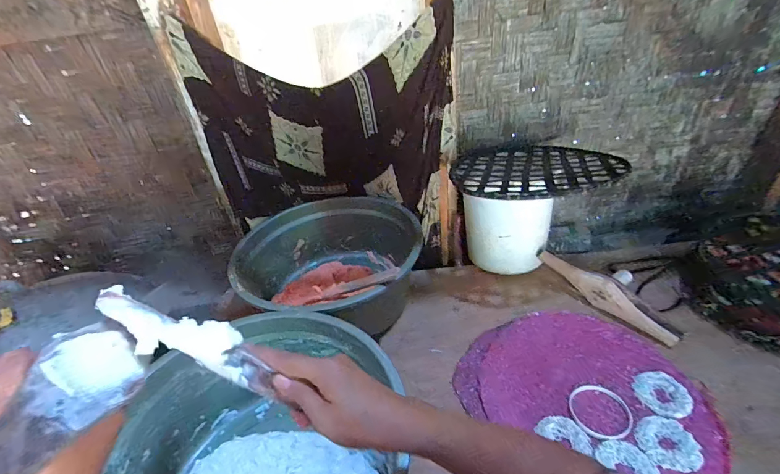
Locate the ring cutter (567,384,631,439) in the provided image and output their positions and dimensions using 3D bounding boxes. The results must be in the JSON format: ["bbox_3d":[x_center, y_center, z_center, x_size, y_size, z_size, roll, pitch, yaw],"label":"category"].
[{"bbox_3d":[0.348,0.286,0.590,0.093,0.009,0.088,-5,32,3],"label":"ring cutter"}]

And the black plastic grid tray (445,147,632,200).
[{"bbox_3d":[0.300,-0.158,0.800,0.350,0.038,0.345,-19,34,-19],"label":"black plastic grid tray"}]

